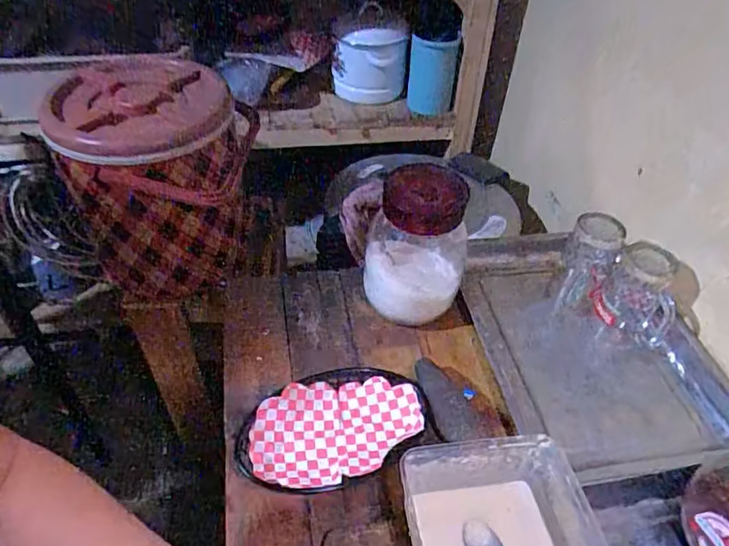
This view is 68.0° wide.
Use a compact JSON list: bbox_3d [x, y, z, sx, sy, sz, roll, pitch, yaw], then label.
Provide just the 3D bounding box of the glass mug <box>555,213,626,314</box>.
[{"bbox_3d":[0.307,-0.012,0.754,0.062,0.135,0.064,26,49,19],"label":"glass mug"}]

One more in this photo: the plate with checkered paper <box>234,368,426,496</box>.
[{"bbox_3d":[-0.033,0.173,0.606,0.211,0.033,0.129,-12,48,-16],"label":"plate with checkered paper"}]

